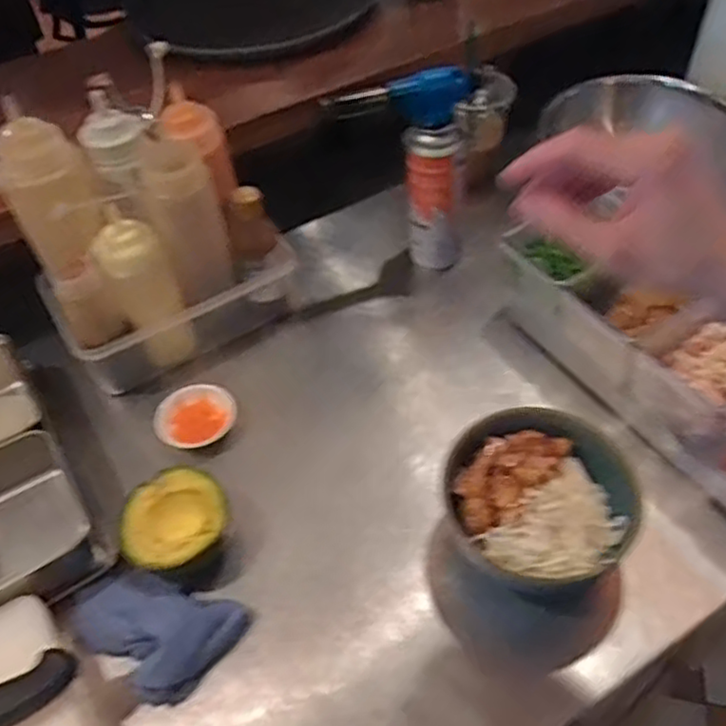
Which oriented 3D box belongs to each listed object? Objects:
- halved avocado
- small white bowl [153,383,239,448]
[{"bbox_3d":[-0.163,0.150,0.607,0.092,0.071,0.088,-3,50,3],"label":"halved avocado"},{"bbox_3d":[-0.169,0.060,0.701,0.080,0.039,0.070,-21,51,-12],"label":"small white bowl"}]

